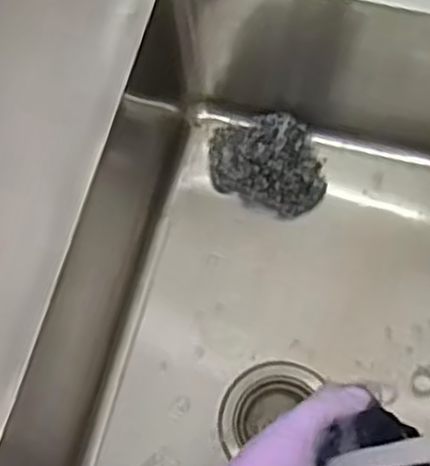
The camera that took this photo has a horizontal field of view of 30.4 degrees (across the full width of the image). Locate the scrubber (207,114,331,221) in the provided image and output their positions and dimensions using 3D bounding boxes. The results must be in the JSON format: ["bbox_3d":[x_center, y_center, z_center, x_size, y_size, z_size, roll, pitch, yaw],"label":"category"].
[{"bbox_3d":[0.054,-0.073,0.815,0.117,0.040,0.096,3,70,3],"label":"scrubber"}]

